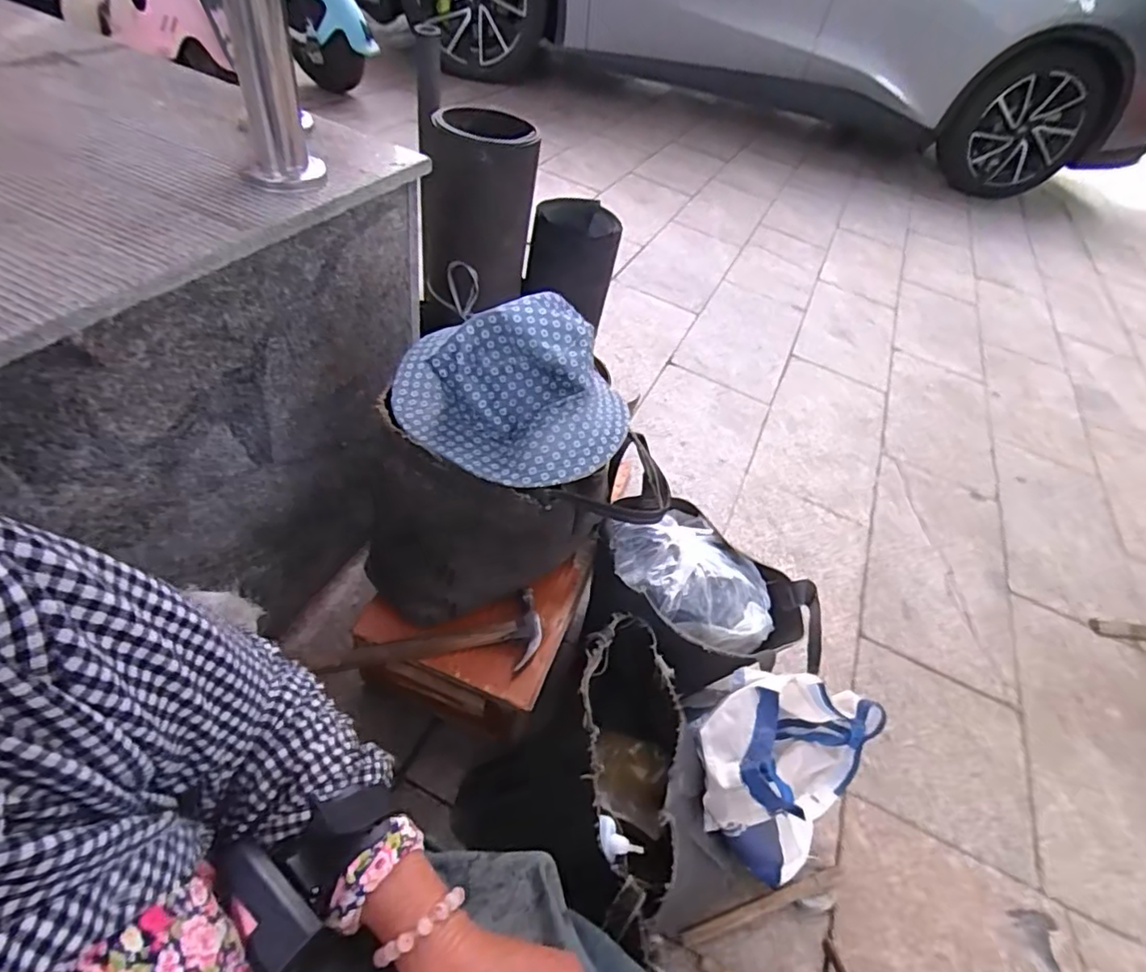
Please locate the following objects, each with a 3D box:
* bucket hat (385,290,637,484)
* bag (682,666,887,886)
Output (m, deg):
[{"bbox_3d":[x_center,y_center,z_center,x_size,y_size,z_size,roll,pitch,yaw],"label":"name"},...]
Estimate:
[{"bbox_3d":[-0.060,-0.111,0.599,0.251,0.119,0.224,4,48,-10],"label":"bucket hat"},{"bbox_3d":[0.250,0.361,0.719,0.233,0.228,0.181,9,48,-6],"label":"bag"}]

